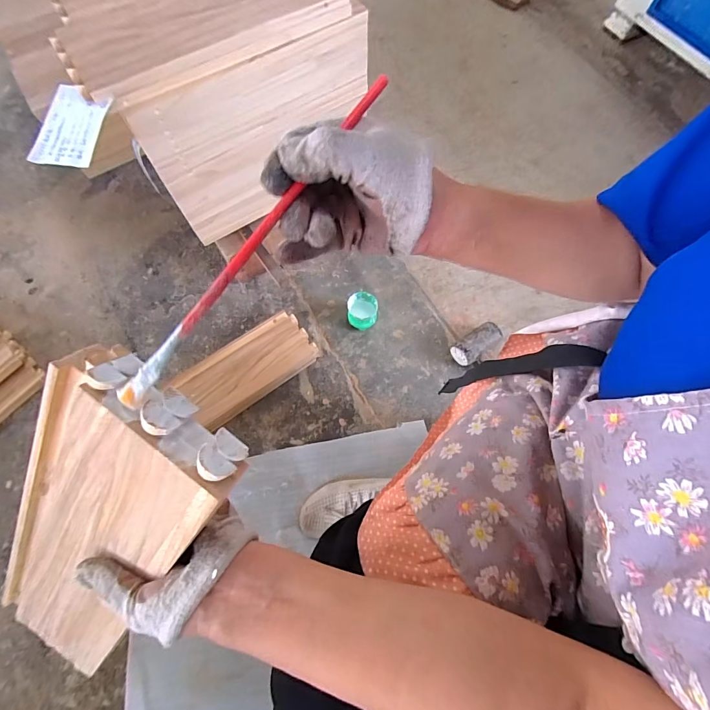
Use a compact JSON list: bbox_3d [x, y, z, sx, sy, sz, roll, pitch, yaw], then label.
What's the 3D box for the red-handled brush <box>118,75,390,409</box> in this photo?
[{"bbox_3d":[-0.053,-0.074,0.213,0.011,0.007,0.245,34,83,10],"label":"red-handled brush"}]

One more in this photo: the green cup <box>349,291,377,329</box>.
[{"bbox_3d":[0.016,-0.089,0.775,0.061,0.074,0.061,0,71,1],"label":"green cup"}]

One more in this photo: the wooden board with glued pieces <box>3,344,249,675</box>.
[{"bbox_3d":[-0.207,0.152,0.292,0.119,0.357,0.031,39,29,1],"label":"wooden board with glued pieces"}]

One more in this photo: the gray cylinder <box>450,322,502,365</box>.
[{"bbox_3d":[0.250,-0.020,0.760,0.103,0.056,0.050,-35,74,-11],"label":"gray cylinder"}]

